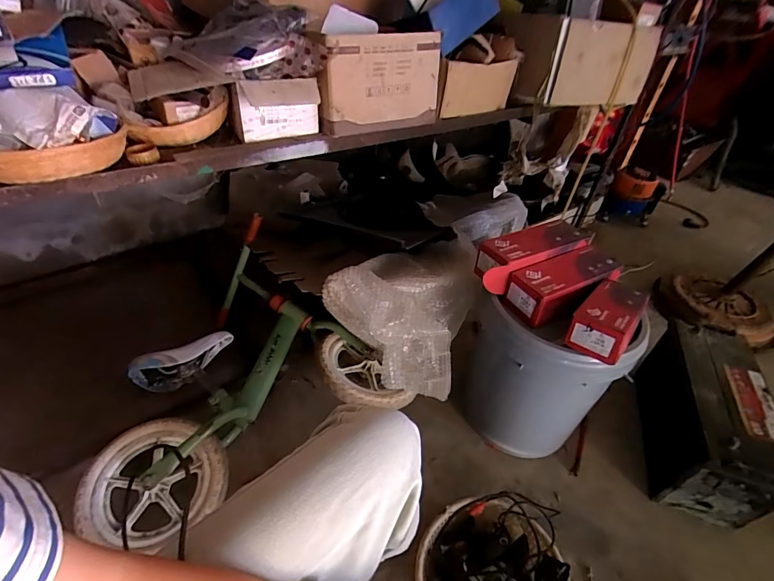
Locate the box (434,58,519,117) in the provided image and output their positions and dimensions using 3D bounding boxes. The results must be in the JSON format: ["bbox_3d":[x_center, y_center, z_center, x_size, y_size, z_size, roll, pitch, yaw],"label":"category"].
[{"bbox_3d":[0.199,-0.460,0.912,0.225,0.116,0.038,-19,46,-25],"label":"box"}]

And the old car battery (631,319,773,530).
[{"bbox_3d":[0.711,0.281,0.900,0.181,0.211,0.380,17,44,13],"label":"old car battery"}]

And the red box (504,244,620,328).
[{"bbox_3d":[0.346,-0.009,0.777,0.223,0.079,0.097,-19,46,-24],"label":"red box"}]

